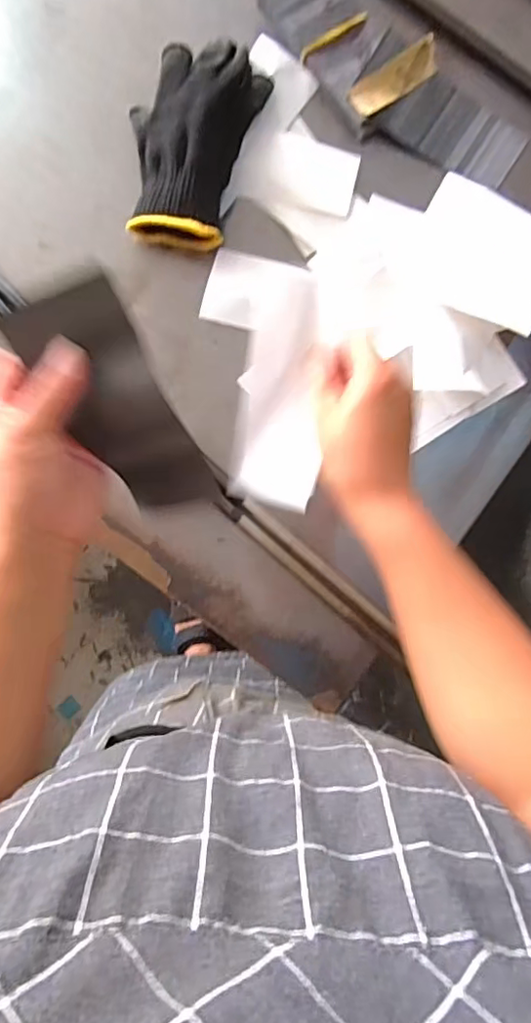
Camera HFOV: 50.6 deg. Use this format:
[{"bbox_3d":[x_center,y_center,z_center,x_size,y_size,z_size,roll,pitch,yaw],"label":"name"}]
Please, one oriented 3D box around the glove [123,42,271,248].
[{"bbox_3d":[-0.067,-0.330,0.490,0.107,0.046,0.188,17,87,1],"label":"glove"}]

